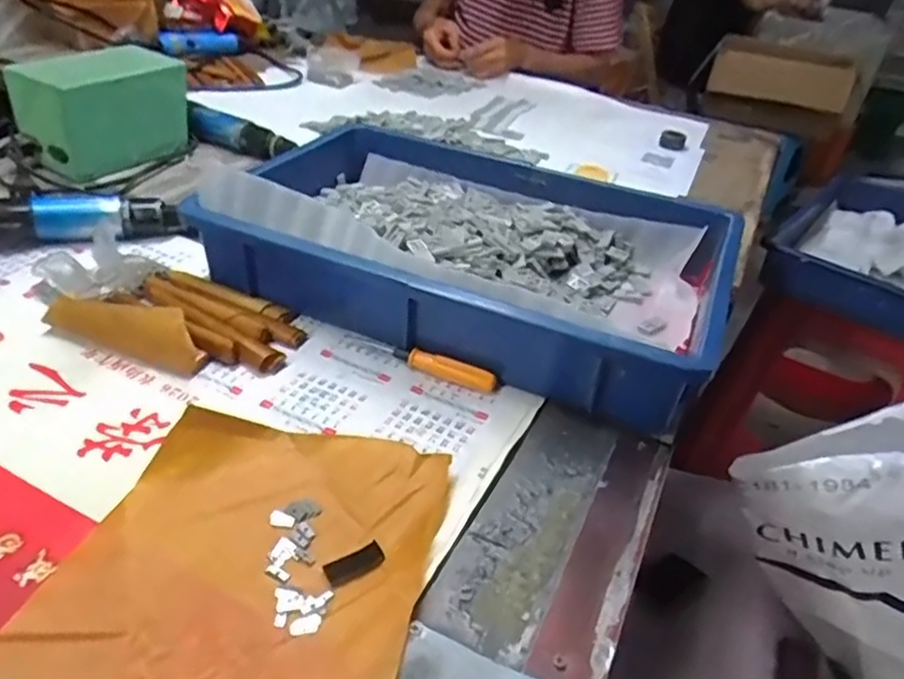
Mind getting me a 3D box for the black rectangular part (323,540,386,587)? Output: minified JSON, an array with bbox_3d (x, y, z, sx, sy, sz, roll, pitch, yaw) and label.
[{"bbox_3d":[-0.053,0.122,0.369,0.033,0.004,0.017,-16,41,-29],"label":"black rectangular part"}]

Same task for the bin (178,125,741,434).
[{"bbox_3d":[0.014,-0.088,0.608,0.444,0.084,0.288,19,36,17],"label":"bin"}]

